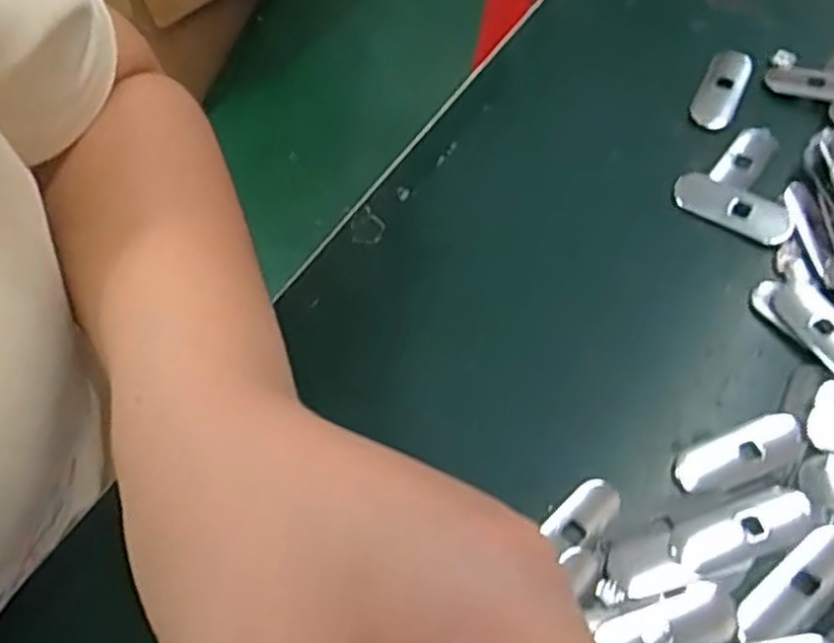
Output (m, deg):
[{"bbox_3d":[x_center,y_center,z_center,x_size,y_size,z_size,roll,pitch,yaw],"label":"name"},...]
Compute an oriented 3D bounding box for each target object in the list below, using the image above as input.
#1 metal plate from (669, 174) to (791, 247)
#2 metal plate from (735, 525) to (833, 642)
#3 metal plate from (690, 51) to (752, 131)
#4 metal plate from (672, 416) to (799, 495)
[{"bbox_3d":[0.137,-0.050,0.338,0.051,0.005,0.018,32,67,18],"label":"metal plate"},{"bbox_3d":[0.128,0.090,0.261,0.051,0.004,0.019,-37,66,-16],"label":"metal plate"},{"bbox_3d":[0.148,-0.114,0.376,0.020,0.004,0.050,23,65,14],"label":"metal plate"},{"bbox_3d":[0.120,0.050,0.289,0.047,0.009,0.017,-17,62,-6],"label":"metal plate"}]

